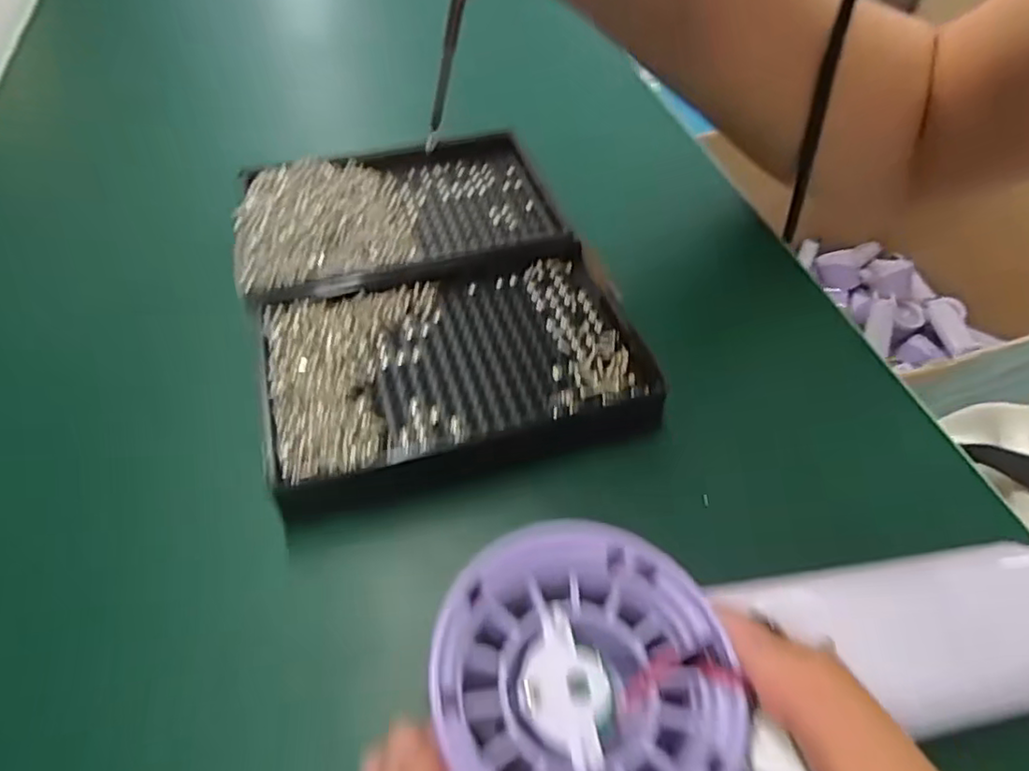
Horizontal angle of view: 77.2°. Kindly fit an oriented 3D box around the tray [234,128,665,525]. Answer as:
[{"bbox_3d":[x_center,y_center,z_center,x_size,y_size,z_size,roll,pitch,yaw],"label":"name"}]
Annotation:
[{"bbox_3d":[-0.036,-0.044,0.264,0.137,0.023,0.182,-13,52,-9],"label":"tray"}]

